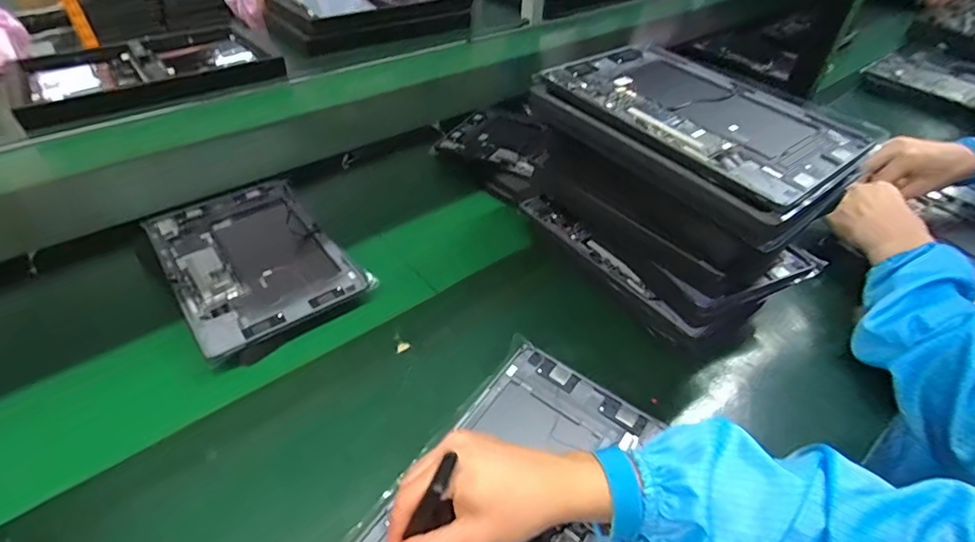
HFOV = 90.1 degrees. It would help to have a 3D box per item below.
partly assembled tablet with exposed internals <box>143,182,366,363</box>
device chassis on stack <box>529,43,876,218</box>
[{"bbox_3d":[-0.276,-0.023,0.564,0.168,0.012,0.260,-27,52,-29],"label":"partly assembled tablet with exposed internals"},{"bbox_3d":[0.187,-0.146,0.445,0.162,0.023,0.261,-26,50,-27],"label":"device chassis on stack"}]

